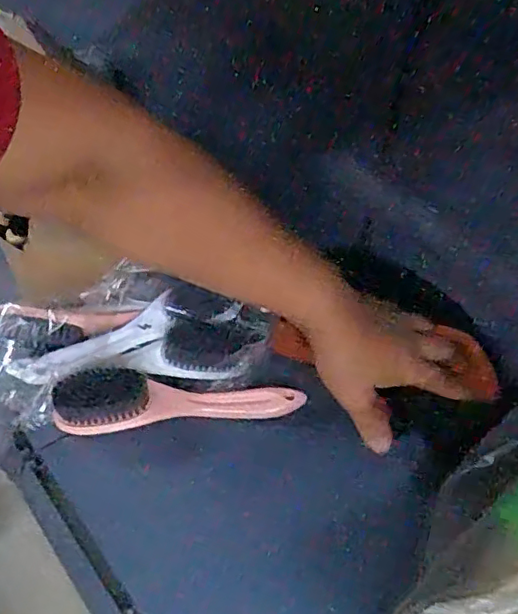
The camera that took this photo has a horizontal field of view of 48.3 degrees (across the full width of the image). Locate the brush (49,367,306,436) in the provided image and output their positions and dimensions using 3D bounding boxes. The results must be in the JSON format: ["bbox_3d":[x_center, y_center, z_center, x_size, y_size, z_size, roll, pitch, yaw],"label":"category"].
[{"bbox_3d":[-0.064,0.070,0.461,0.190,0.026,0.046,-4,41,-13],"label":"brush"}]

